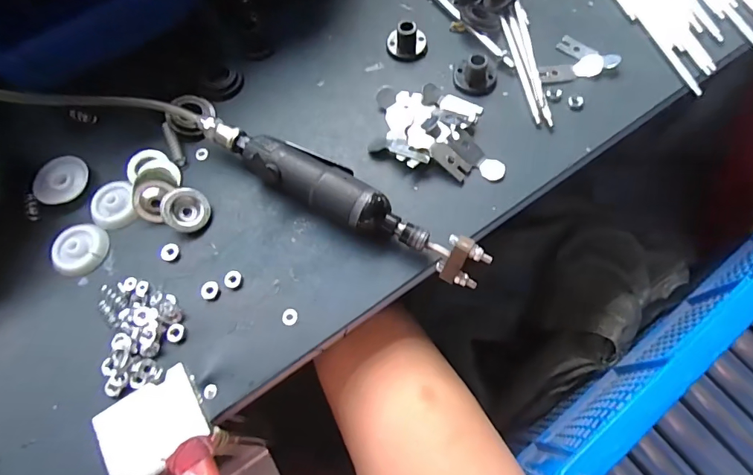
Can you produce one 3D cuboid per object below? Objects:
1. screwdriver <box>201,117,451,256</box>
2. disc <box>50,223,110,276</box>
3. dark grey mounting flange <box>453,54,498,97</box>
[{"bbox_3d":[-0.051,-0.050,0.373,0.253,0.045,0.053,26,71,12],"label":"screwdriver"},{"bbox_3d":[-0.264,0.010,0.377,0.041,0.016,0.048,6,68,5],"label":"disc"},{"bbox_3d":[0.100,-0.165,0.420,0.043,0.024,0.035,10,69,6],"label":"dark grey mounting flange"}]

